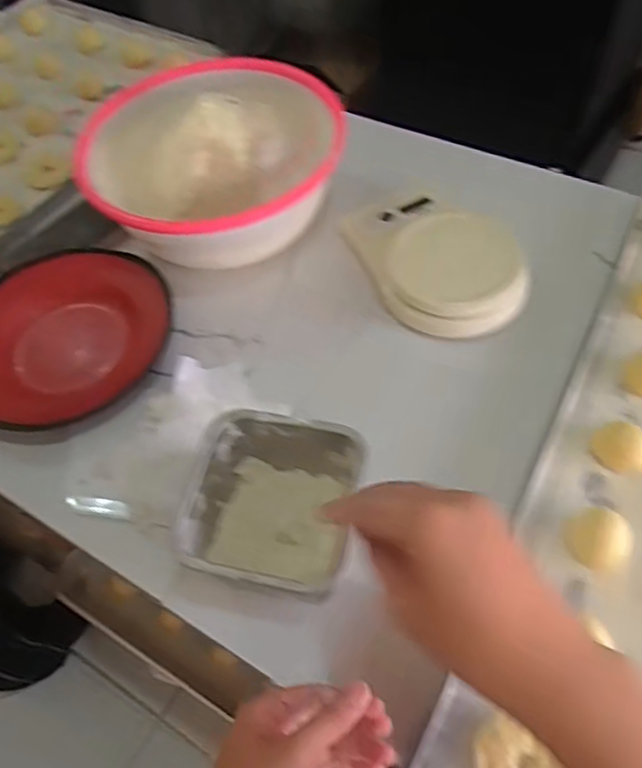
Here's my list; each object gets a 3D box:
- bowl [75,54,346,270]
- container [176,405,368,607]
[{"bbox_3d":[-0.123,-0.246,0.665,0.249,0.114,0.230,-3,57,4],"label":"bowl"},{"bbox_3d":[-0.031,0.093,0.450,0.113,0.085,0.118,11,59,13],"label":"container"}]

